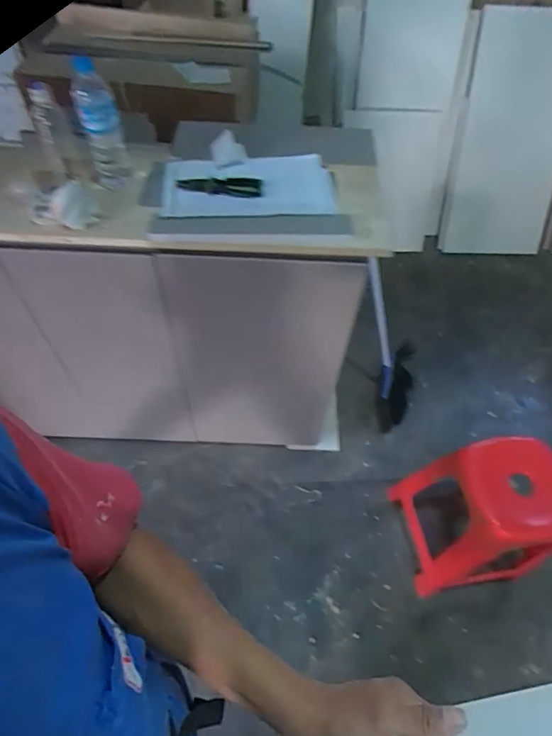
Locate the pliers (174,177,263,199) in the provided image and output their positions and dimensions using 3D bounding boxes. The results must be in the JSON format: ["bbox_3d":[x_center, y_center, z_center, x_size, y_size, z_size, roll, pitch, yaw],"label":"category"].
[{"bbox_3d":[-0.113,-0.370,0.911,0.172,0.027,0.032,3,56,-2],"label":"pliers"}]

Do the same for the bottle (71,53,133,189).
[{"bbox_3d":[-0.323,-0.443,0.841,0.066,0.220,0.062,-15,60,-12],"label":"bottle"}]

